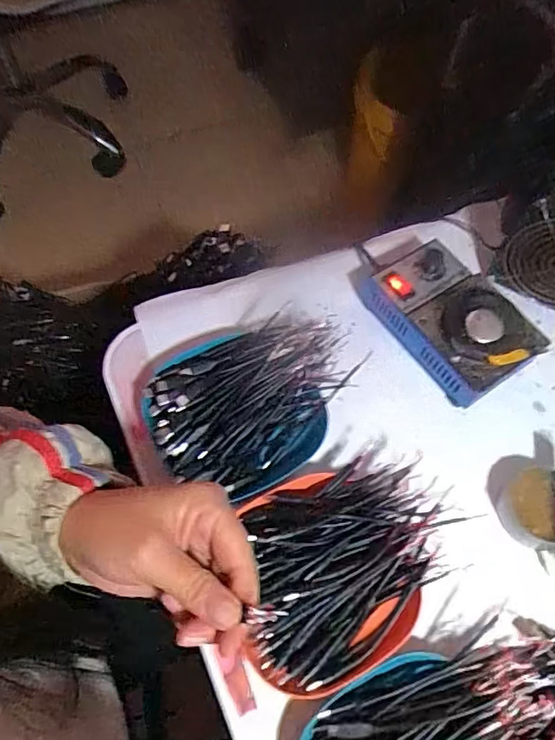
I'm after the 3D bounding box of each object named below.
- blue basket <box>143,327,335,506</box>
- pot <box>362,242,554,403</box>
[{"bbox_3d":[-0.033,0.032,0.459,0.151,0.043,0.136,-27,67,-15],"label":"blue basket"},{"bbox_3d":[0.158,-0.049,0.507,0.097,0.054,0.153,-32,68,-17],"label":"pot"}]

